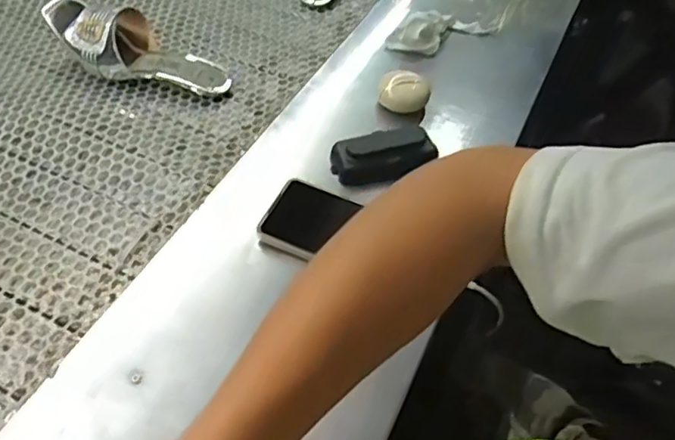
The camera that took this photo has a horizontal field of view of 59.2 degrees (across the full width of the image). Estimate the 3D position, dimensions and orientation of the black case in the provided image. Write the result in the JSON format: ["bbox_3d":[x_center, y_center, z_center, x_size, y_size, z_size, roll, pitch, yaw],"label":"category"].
[{"bbox_3d":[0.048,-0.065,0.596,0.103,0.027,0.051,-11,52,-13],"label":"black case"}]

